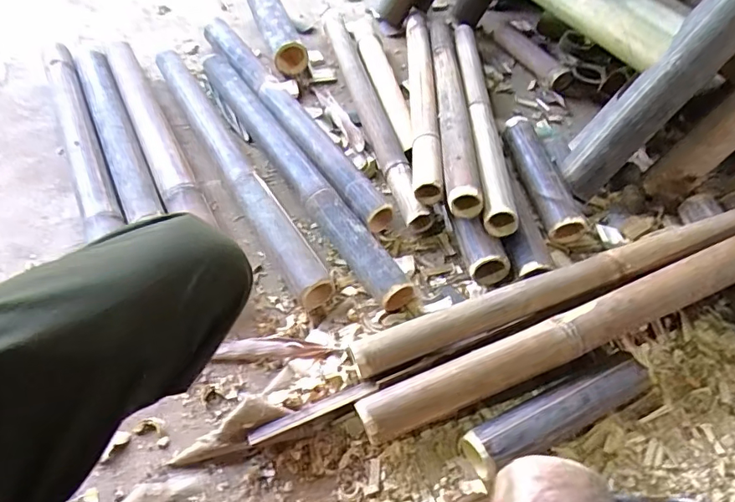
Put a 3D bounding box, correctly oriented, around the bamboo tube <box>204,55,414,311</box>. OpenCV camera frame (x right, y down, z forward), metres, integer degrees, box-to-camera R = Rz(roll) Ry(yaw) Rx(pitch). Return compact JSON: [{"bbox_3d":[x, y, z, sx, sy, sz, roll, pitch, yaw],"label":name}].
[{"bbox_3d":[-0.135,-0.154,0.853,0.059,0.059,0.653,-26,59,-21],"label":"bamboo tube"}]

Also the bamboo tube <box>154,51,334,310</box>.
[{"bbox_3d":[-0.233,-0.154,0.846,0.056,0.060,0.619,-25,59,-21],"label":"bamboo tube"}]

